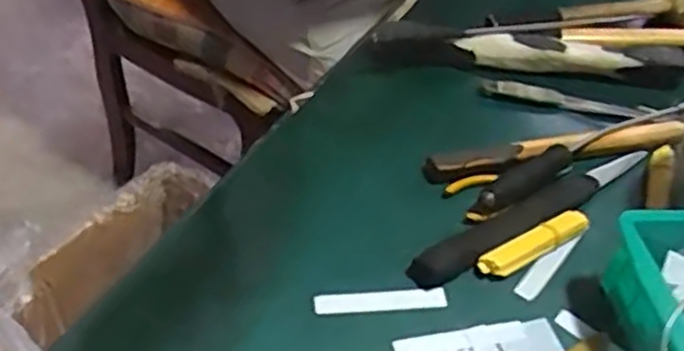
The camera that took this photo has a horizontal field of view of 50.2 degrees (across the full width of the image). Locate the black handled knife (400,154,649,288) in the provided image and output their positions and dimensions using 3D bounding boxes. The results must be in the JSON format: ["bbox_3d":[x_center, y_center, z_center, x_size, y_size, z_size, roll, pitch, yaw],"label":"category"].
[{"bbox_3d":[0.161,0.031,0.607,0.253,0.021,0.031,-24,51,-26],"label":"black handled knife"}]

